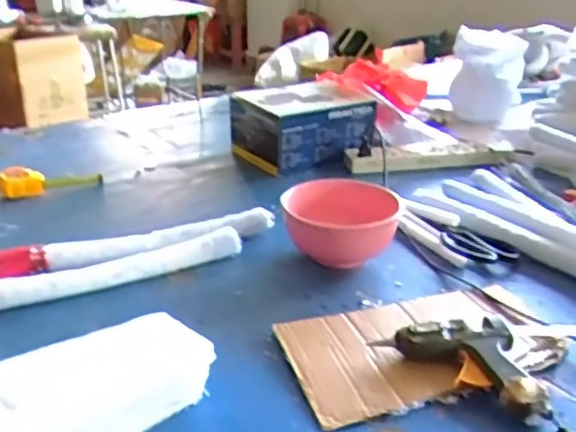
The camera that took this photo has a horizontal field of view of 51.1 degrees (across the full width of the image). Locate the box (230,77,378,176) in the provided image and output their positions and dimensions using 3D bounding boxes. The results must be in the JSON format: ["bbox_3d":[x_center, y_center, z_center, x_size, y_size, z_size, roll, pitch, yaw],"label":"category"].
[{"bbox_3d":[0.030,-0.173,1.130,0.224,0.124,0.194,-12,26,-26],"label":"box"}]

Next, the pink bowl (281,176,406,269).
[{"bbox_3d":[0.059,0.009,0.781,0.145,0.075,0.138,0,23,0],"label":"pink bowl"}]

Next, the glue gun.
[{"bbox_3d":[0.169,0.128,0.561,0.158,0.033,0.078,20,30,38],"label":"glue gun"}]

